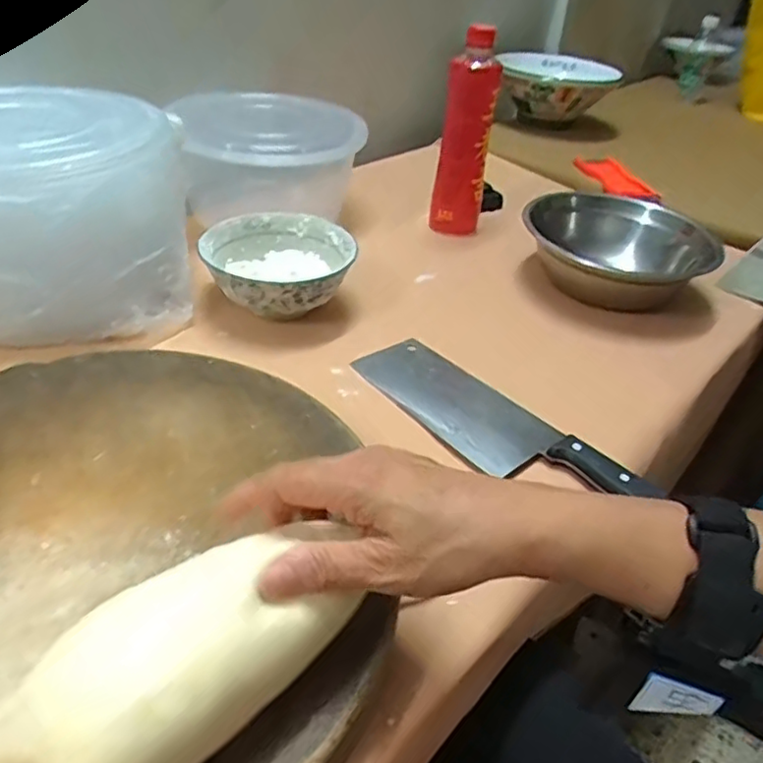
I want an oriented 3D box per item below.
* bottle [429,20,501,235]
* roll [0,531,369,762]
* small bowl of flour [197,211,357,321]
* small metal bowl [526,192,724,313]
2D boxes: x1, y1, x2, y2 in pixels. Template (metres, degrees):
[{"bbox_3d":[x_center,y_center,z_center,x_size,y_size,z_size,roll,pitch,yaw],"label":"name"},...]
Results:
[{"bbox_3d":[0.098,-0.295,0.774,0.064,0.209,0.057,5,36,-1],"label":"bottle"},{"bbox_3d":[-0.087,0.119,0.247,0.160,0.050,0.057,-30,49,-29],"label":"roll"},{"bbox_3d":[-0.103,-0.108,0.638,0.137,0.063,0.137,4,36,-3],"label":"small bowl of flour"},{"bbox_3d":[0.256,-0.143,0.723,0.184,0.077,0.186,4,36,-3],"label":"small metal bowl"}]

